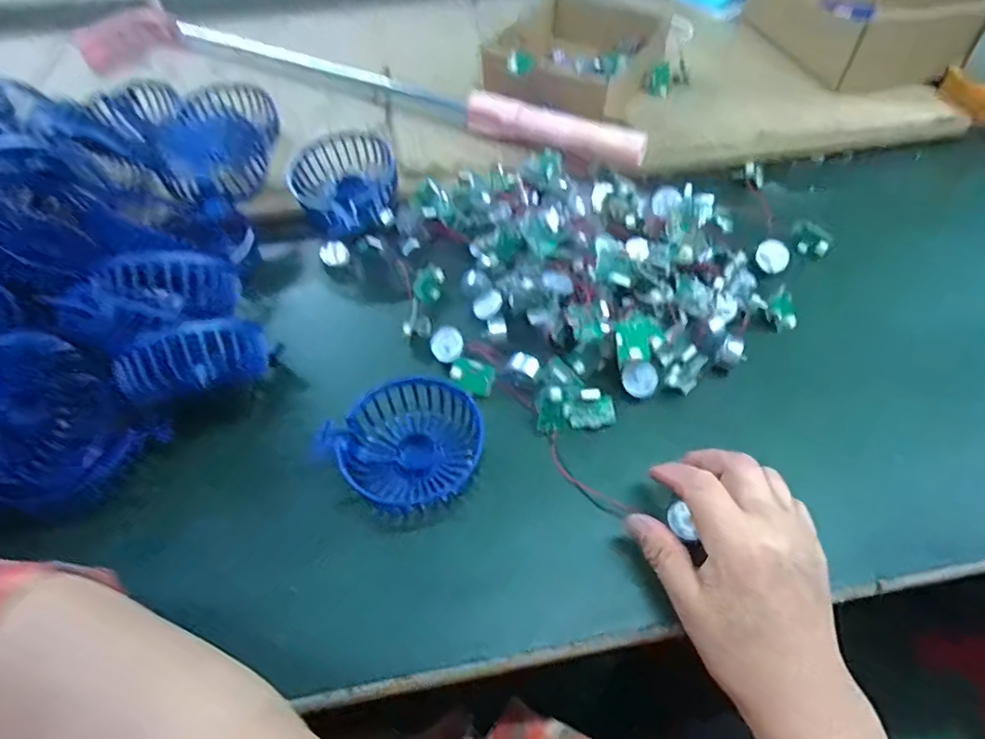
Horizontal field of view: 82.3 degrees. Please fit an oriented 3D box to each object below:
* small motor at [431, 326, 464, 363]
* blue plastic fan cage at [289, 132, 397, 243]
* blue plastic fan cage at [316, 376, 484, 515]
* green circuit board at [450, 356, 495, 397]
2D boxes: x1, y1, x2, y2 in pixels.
[{"bbox_3d":[-0.033,-0.018,0.415,0.023,0.017,0.026,-6,54,-3],"label":"small motor"},{"bbox_3d":[-0.128,-0.160,0.493,0.084,0.045,0.091,-1,54,1],"label":"blue plastic fan cage"},{"bbox_3d":[-0.050,0.047,0.362,0.092,0.028,0.079,-31,59,-20],"label":"blue plastic fan cage"},{"bbox_3d":[-0.013,0.004,0.395,0.032,0.005,0.025,25,55,-14],"label":"green circuit board"}]

